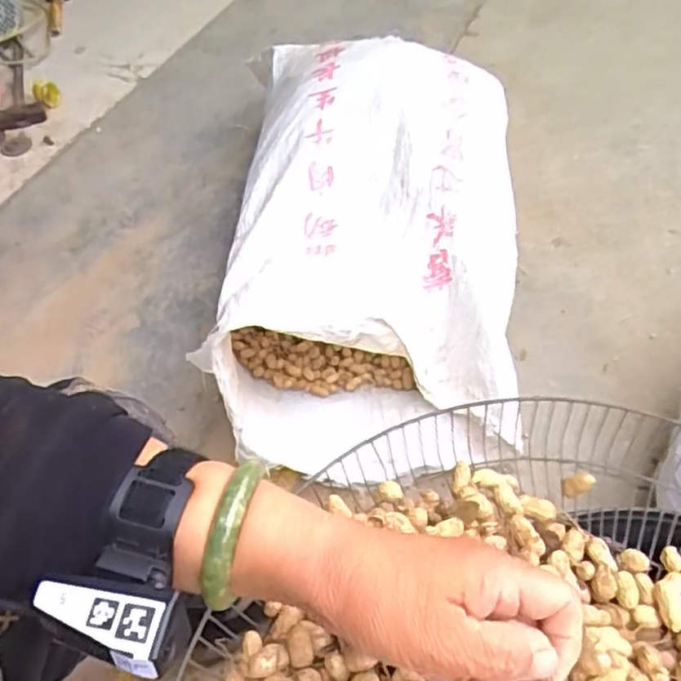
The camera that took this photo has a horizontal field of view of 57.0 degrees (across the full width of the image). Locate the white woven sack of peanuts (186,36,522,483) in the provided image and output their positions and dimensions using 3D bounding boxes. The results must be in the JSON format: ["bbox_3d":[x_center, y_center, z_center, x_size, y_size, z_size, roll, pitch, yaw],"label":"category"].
[{"bbox_3d":[0.059,-0.217,1.061,0.459,0.231,0.786,3,53,5],"label":"white woven sack of peanuts"}]

